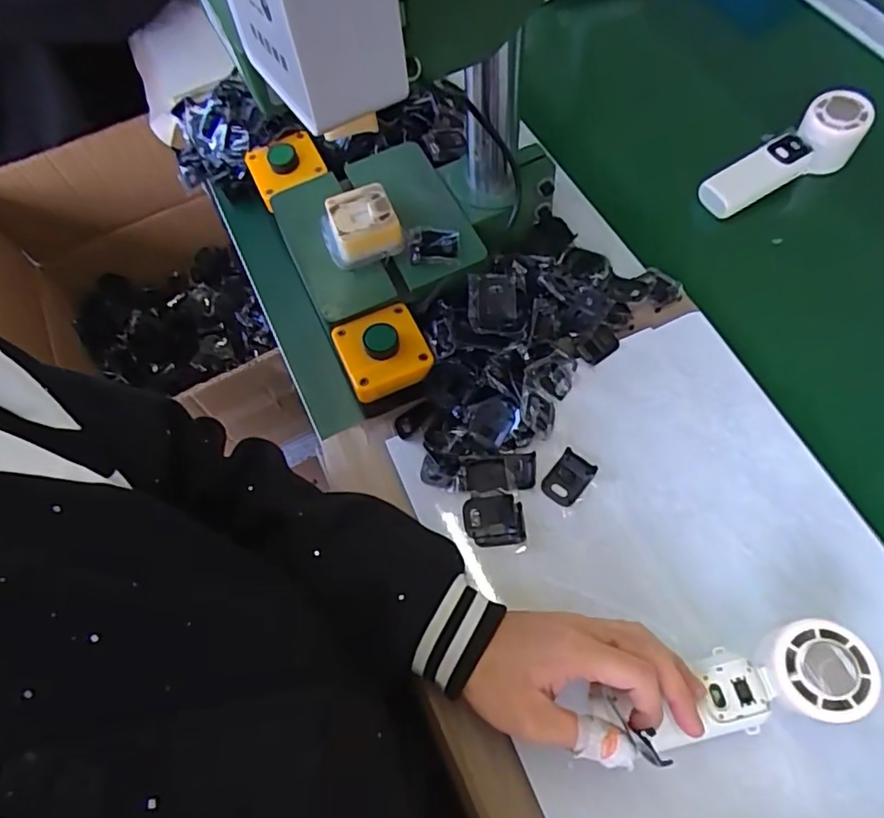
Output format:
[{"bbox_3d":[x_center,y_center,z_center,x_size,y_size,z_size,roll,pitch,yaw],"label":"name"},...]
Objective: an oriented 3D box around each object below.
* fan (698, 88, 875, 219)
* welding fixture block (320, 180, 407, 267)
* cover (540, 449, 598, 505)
[{"bbox_3d":[0.339,-0.247,0.582,0.168,0.040,0.053,-31,65,9],"label":"fan"},{"bbox_3d":[-0.072,-0.160,0.516,0.064,0.032,0.063,-20,65,-4],"label":"welding fixture block"},{"bbox_3d":[0.100,0.055,0.463,0.030,0.010,0.039,34,72,19],"label":"cover"}]

